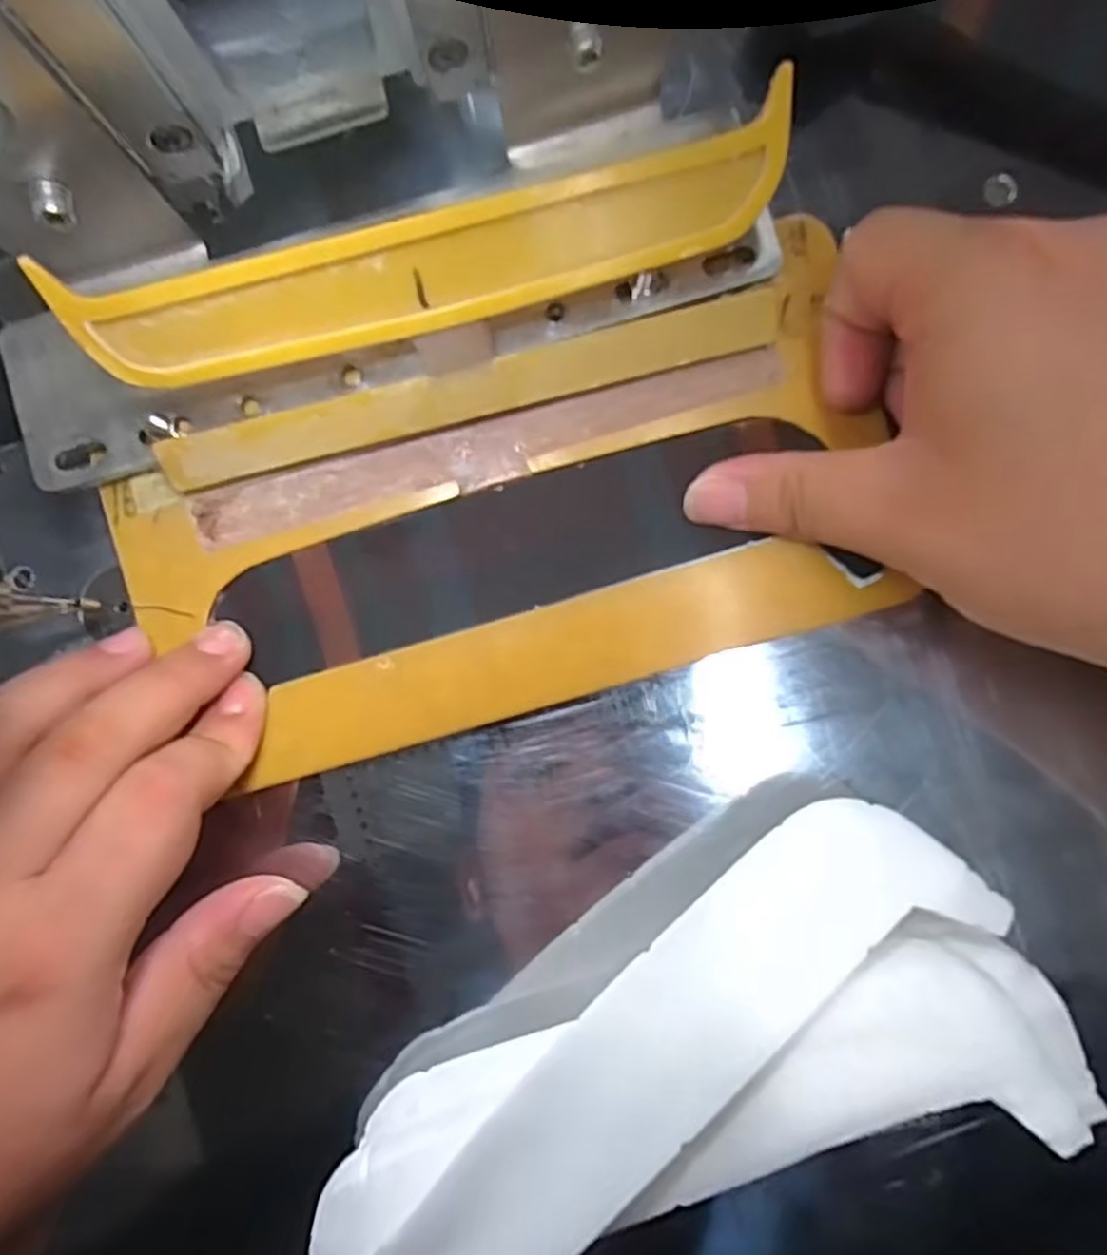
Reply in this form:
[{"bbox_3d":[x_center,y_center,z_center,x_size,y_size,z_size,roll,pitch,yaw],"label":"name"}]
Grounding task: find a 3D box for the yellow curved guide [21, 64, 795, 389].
[{"bbox_3d":[-0.030,-0.095,0.195,0.180,0.016,0.034,-16,129,1],"label":"yellow curved guide"}]

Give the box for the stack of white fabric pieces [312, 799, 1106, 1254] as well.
[{"bbox_3d":[0.034,0.128,0.192,0.192,0.033,0.089,-35,88,1],"label":"stack of white fabric pieces"}]

